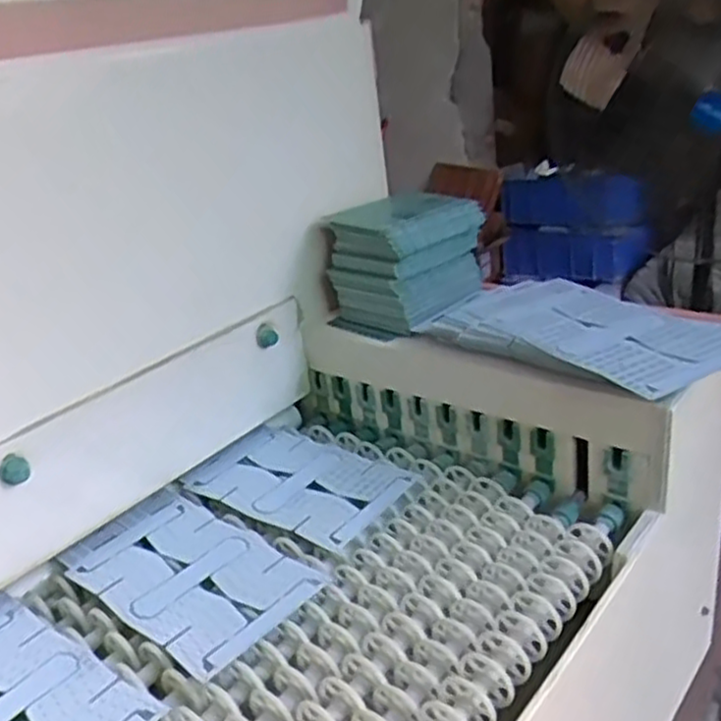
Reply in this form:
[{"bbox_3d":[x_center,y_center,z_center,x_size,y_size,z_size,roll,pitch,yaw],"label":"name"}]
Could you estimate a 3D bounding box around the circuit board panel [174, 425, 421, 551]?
[{"bbox_3d":[-0.061,0.117,0.775,0.218,0.013,0.145,14,30,35],"label":"circuit board panel"}]

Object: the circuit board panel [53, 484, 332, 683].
[{"bbox_3d":[-0.155,0.180,0.663,0.235,0.011,0.132,18,32,40],"label":"circuit board panel"}]

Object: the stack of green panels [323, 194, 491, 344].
[{"bbox_3d":[0.051,-0.110,0.871,0.136,0.130,0.140,17,35,43],"label":"stack of green panels"}]

